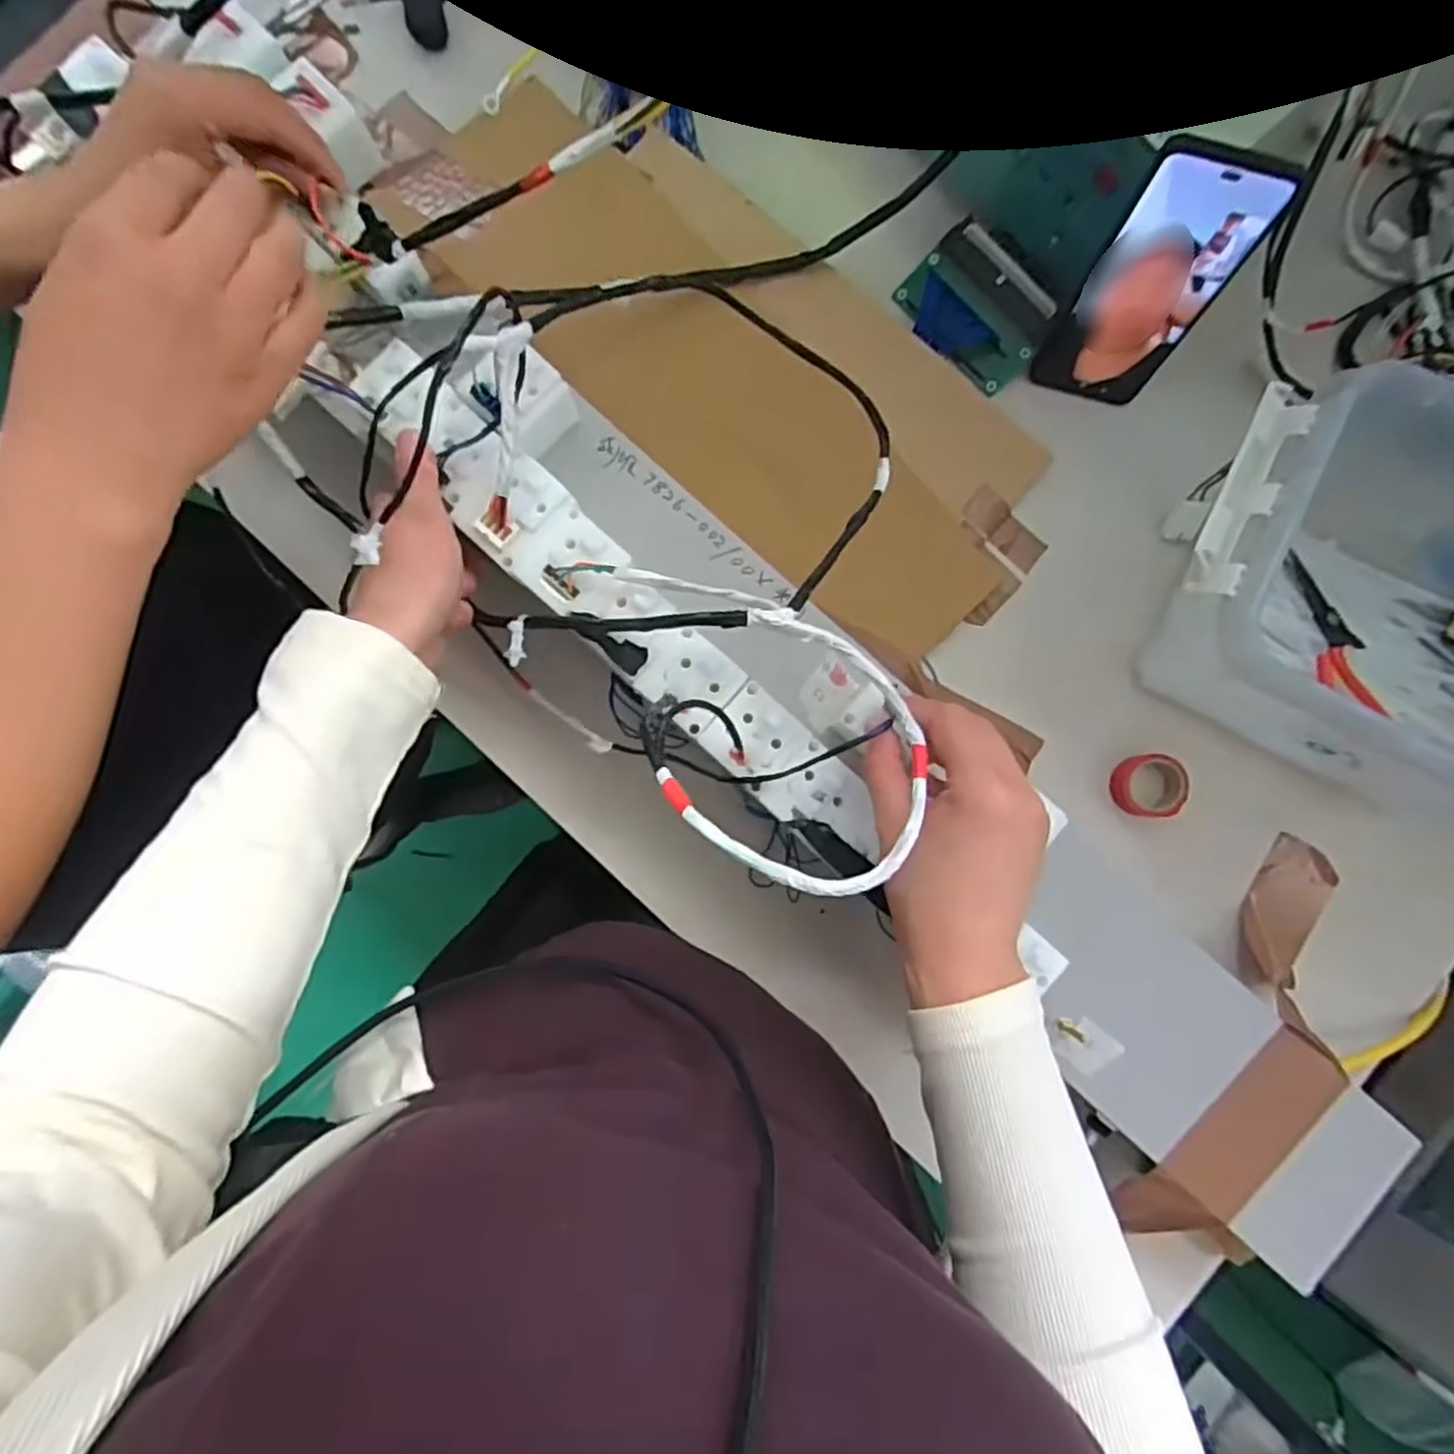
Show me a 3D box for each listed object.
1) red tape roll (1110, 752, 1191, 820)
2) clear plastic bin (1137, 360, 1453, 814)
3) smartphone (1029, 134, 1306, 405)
[{"bbox_3d":[0.289,0.040,0.518,0.049,0.015,0.042,7,84,-2],"label":"red tape roll"},{"bbox_3d":[0.420,-0.072,0.469,0.328,0.143,0.221,29,84,0],"label":"clear plastic bin"},{"bbox_3d":[0.263,-0.271,0.476,0.076,0.168,0.012,14,69,0],"label":"smartphone"}]

